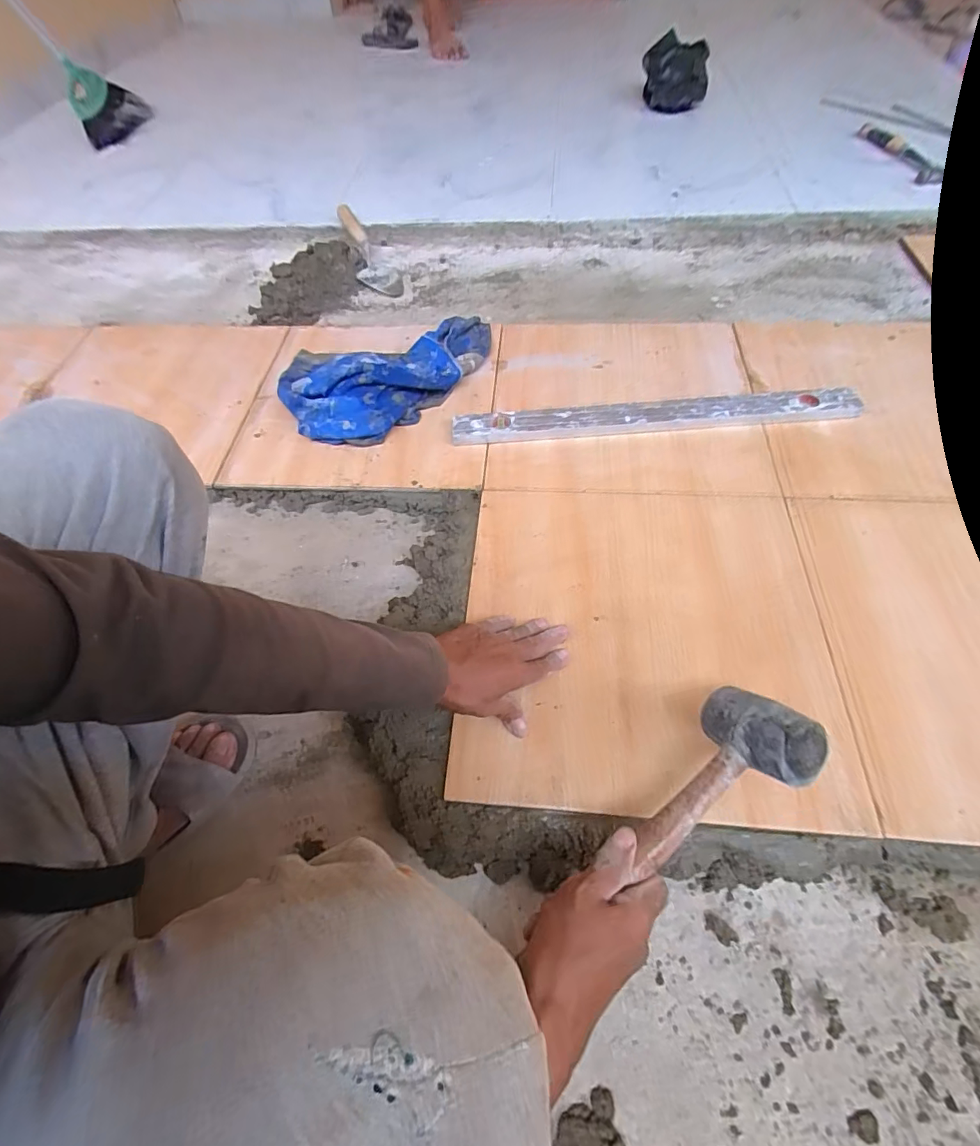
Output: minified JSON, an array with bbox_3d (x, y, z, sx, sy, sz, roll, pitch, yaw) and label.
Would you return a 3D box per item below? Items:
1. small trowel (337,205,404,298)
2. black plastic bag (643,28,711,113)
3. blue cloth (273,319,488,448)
[{"bbox_3d":[-0.262,-0.697,1.071,0.087,0.061,0.305,-19,58,-9],"label":"small trowel"},{"bbox_3d":[0.475,-1.270,1.277,0.163,0.129,0.110,11,61,10],"label":"black plastic bag"},{"bbox_3d":[-0.160,-0.324,0.791,0.354,0.067,0.248,-13,59,-4],"label":"blue cloth"}]

